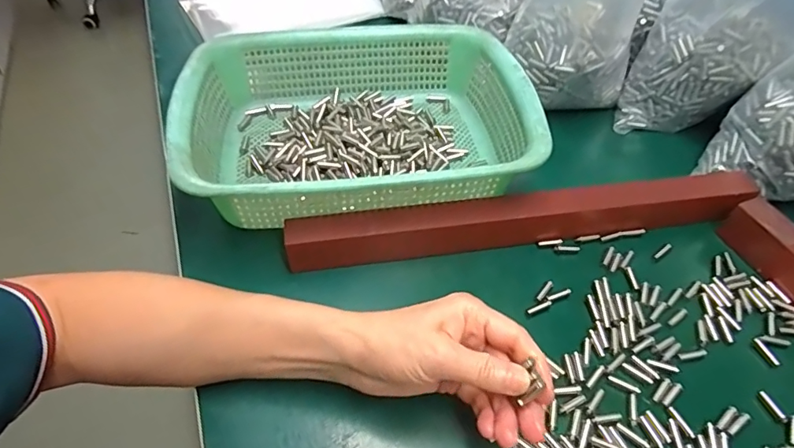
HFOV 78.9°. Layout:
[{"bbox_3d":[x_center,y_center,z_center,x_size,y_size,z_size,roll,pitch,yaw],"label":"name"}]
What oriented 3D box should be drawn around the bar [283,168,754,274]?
[{"bbox_3d":[0.111,-0.005,0.405,0.396,0.037,0.032,-8,51,-7],"label":"bar"}]

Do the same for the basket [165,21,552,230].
[{"bbox_3d":[-0.035,-0.092,0.445,0.292,0.076,0.222,-8,51,-7],"label":"basket"}]

